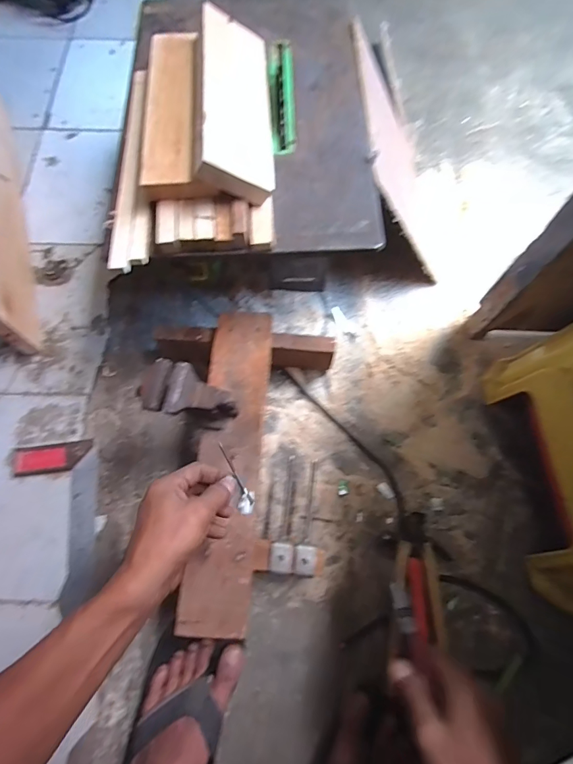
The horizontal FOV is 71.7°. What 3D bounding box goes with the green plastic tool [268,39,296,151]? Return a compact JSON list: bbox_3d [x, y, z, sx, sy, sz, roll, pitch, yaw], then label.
[{"bbox_3d":[-0.005,-0.405,0.550,0.035,0.015,0.216,-1,71,-2],"label":"green plastic tool"}]

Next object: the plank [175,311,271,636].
[{"bbox_3d":[-0.072,0.096,0.513,0.081,0.017,0.403,4,71,0],"label":"plank"}]

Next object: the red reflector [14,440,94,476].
[{"bbox_3d":[-0.354,0.115,0.600,0.113,0.012,0.042,-7,71,-4],"label":"red reflector"}]

